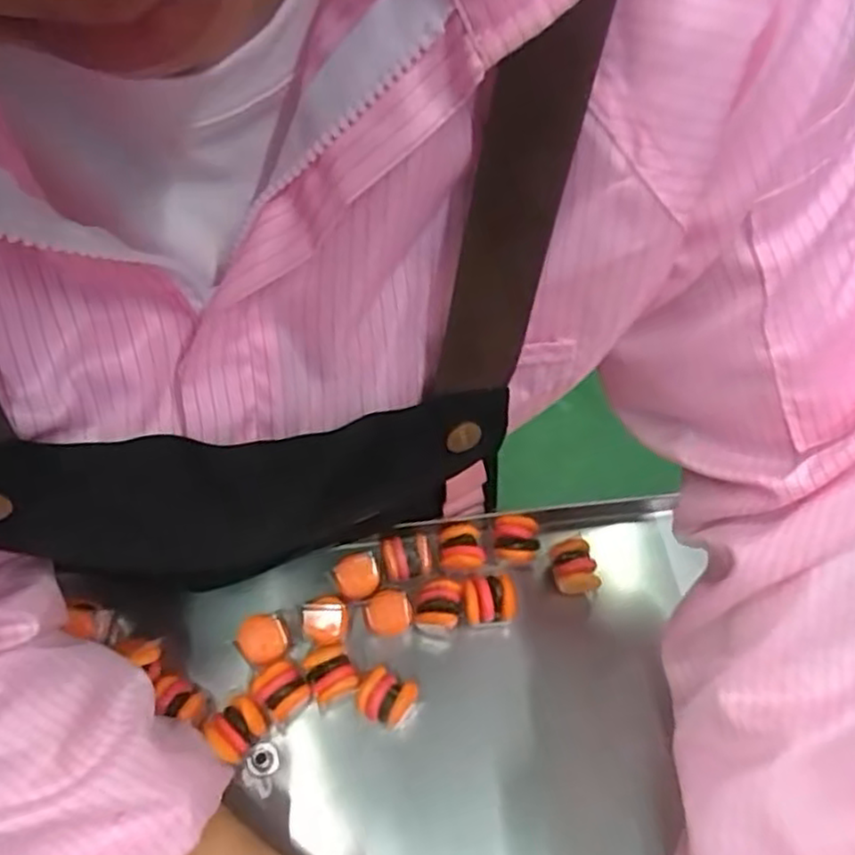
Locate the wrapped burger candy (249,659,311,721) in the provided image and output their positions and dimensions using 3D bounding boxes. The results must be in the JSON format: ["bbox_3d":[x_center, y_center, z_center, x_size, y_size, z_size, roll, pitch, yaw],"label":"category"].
[{"bbox_3d":[-0.088,0.160,0.431,0.030,0.029,0.027,41,67,20],"label":"wrapped burger candy"}]

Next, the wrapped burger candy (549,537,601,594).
[{"bbox_3d":[0.097,0.096,0.475,0.025,0.033,0.033,-14,62,-9],"label":"wrapped burger candy"}]

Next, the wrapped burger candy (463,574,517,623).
[{"bbox_3d":[0.040,0.116,0.463,0.033,0.036,0.027,-4,61,-4],"label":"wrapped burger candy"}]

